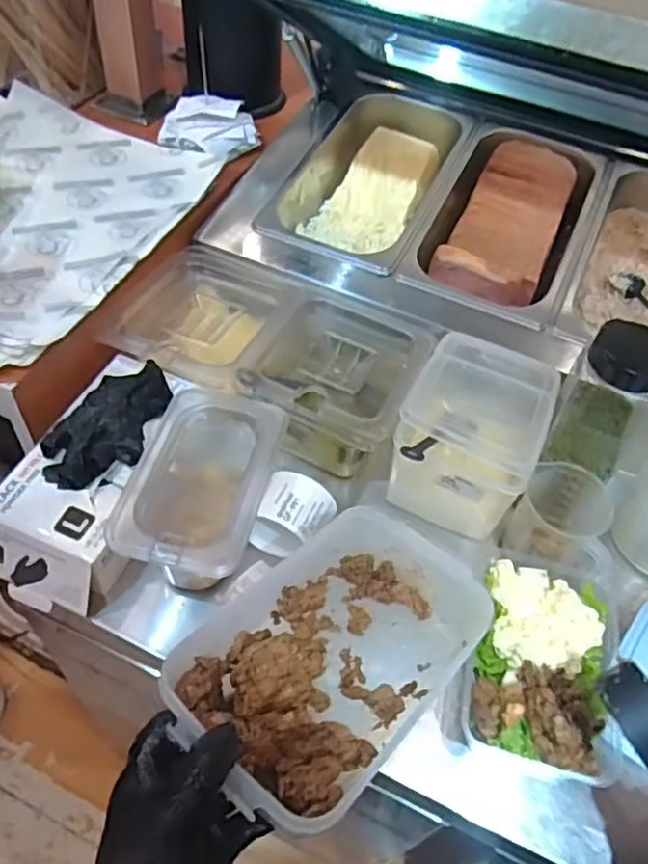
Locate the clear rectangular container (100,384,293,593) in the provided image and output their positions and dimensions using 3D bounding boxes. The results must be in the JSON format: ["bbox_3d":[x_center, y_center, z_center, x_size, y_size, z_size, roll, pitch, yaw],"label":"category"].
[{"bbox_3d":[-0.108,0.058,0.590,0.110,0.095,0.176,14,52,5],"label":"clear rectangular container"}]

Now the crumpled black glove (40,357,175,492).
[{"bbox_3d":[-0.184,-0.009,0.590,0.075,0.036,0.144,26,54,14],"label":"crumpled black glove"}]

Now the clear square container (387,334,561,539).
[{"bbox_3d":[0.144,0.002,0.642,0.131,0.111,0.178,19,53,9],"label":"clear square container"}]

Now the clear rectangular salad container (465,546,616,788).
[{"bbox_3d":[0.177,0.180,0.545,0.116,0.055,0.186,12,52,3],"label":"clear rectangular salad container"}]

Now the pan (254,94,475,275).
[{"bbox_3d":[0.054,-0.301,0.832,0.178,0.096,0.305,22,53,11],"label":"pan"}]

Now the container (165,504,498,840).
[{"bbox_3d":[0.010,0.135,0.444,0.141,0.072,0.221,36,57,21],"label":"container"}]

